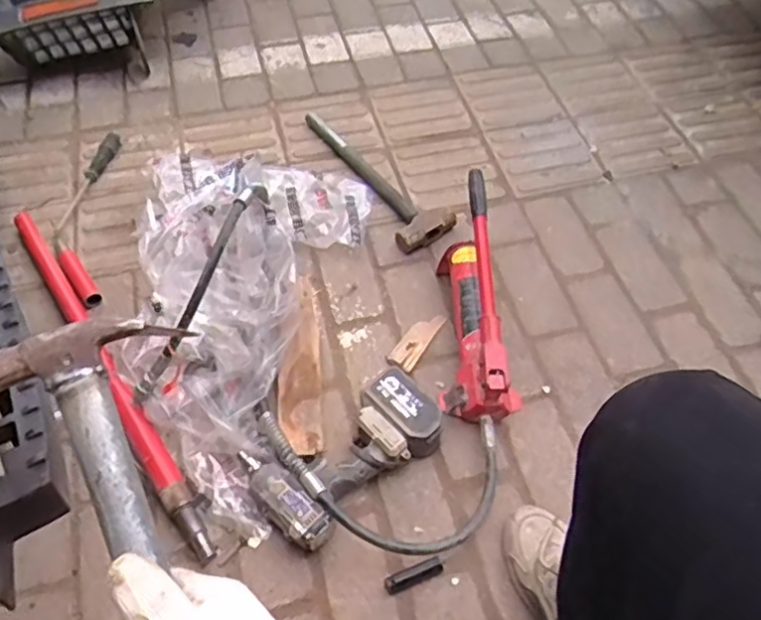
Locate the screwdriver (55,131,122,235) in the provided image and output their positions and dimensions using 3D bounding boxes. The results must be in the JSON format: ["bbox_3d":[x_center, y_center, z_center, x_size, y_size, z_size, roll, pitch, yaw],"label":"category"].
[{"bbox_3d":[-0.548,-0.245,1.204,0.034,0.031,0.247,14,56,9],"label":"screwdriver"}]

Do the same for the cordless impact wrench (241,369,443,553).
[{"bbox_3d":[-0.053,0.188,0.884,0.256,0.070,0.161,-36,62,-23],"label":"cordless impact wrench"}]

